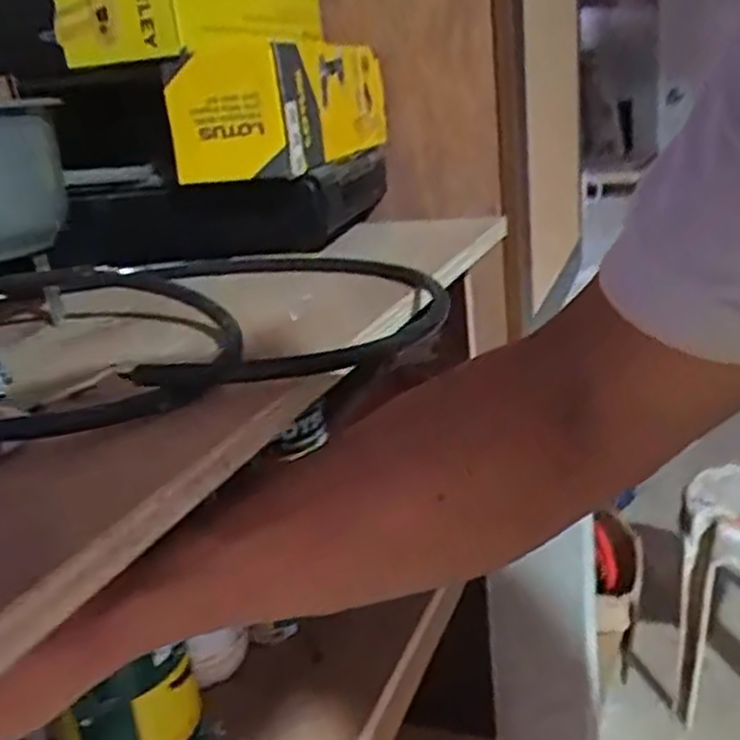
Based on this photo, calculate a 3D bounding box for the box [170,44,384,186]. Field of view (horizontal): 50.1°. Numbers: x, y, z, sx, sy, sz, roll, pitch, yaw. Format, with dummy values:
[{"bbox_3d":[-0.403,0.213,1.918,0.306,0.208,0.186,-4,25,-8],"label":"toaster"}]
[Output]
[{"bbox_3d":[-0.085,-0.249,0.751,0.123,0.102,0.270,0,20,20],"label":"box"}]

